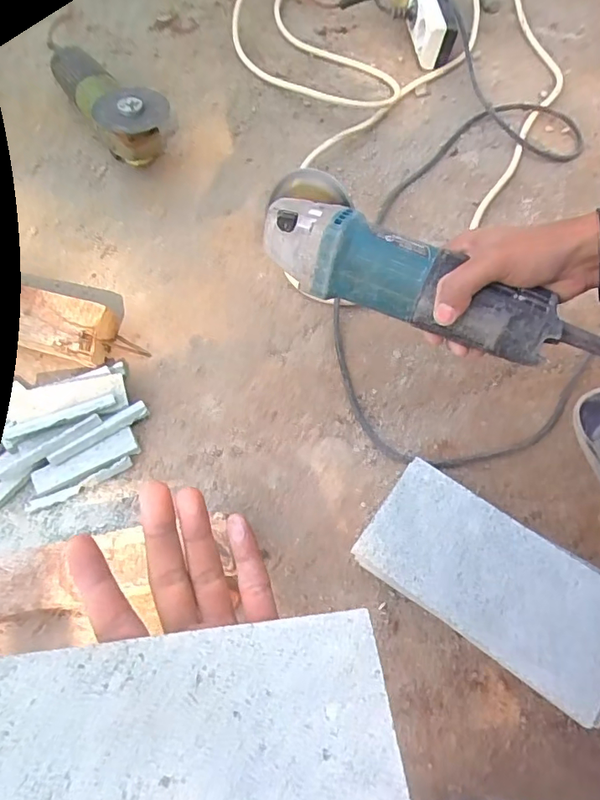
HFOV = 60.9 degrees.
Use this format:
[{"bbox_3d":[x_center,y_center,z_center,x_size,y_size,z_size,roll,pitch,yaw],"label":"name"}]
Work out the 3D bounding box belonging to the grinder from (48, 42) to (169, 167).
[{"bbox_3d":[-0.231,-0.368,0.653,0.083,0.083,0.204,-30,67,-15],"label":"grinder"}]

